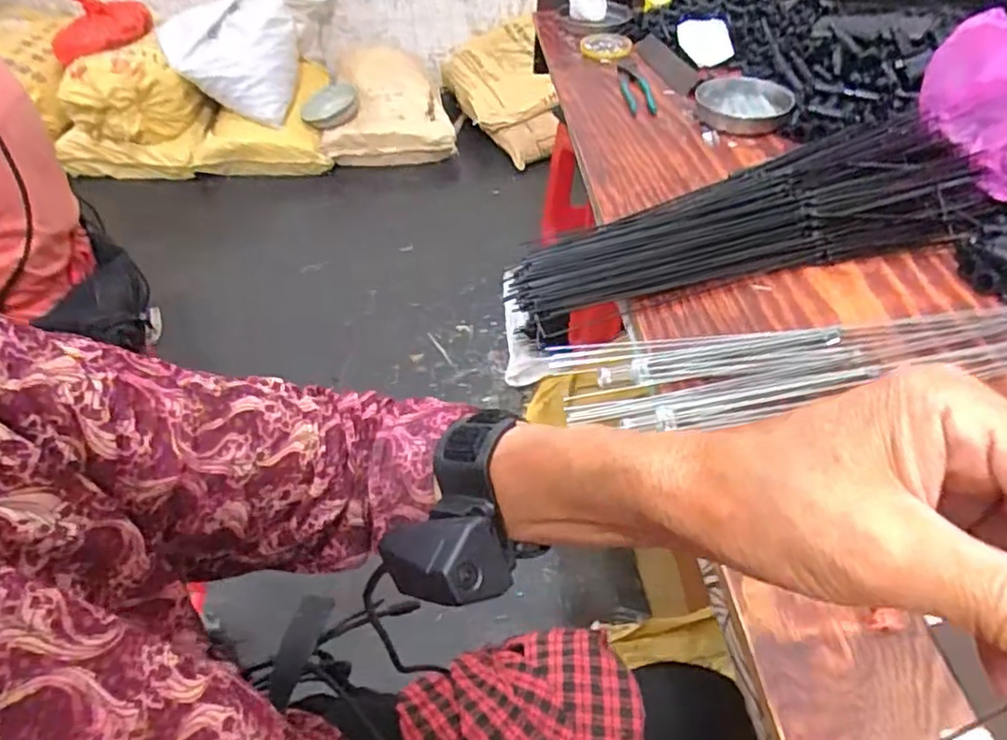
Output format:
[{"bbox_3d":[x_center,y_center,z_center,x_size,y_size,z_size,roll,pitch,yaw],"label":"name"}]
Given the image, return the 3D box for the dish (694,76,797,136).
[{"bbox_3d":[0.344,-0.382,0.941,0.131,0.027,0.154,20,49,19],"label":"dish"}]

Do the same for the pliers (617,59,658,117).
[{"bbox_3d":[0.197,-0.439,1.005,0.042,0.018,0.187,-2,46,-1],"label":"pliers"}]

